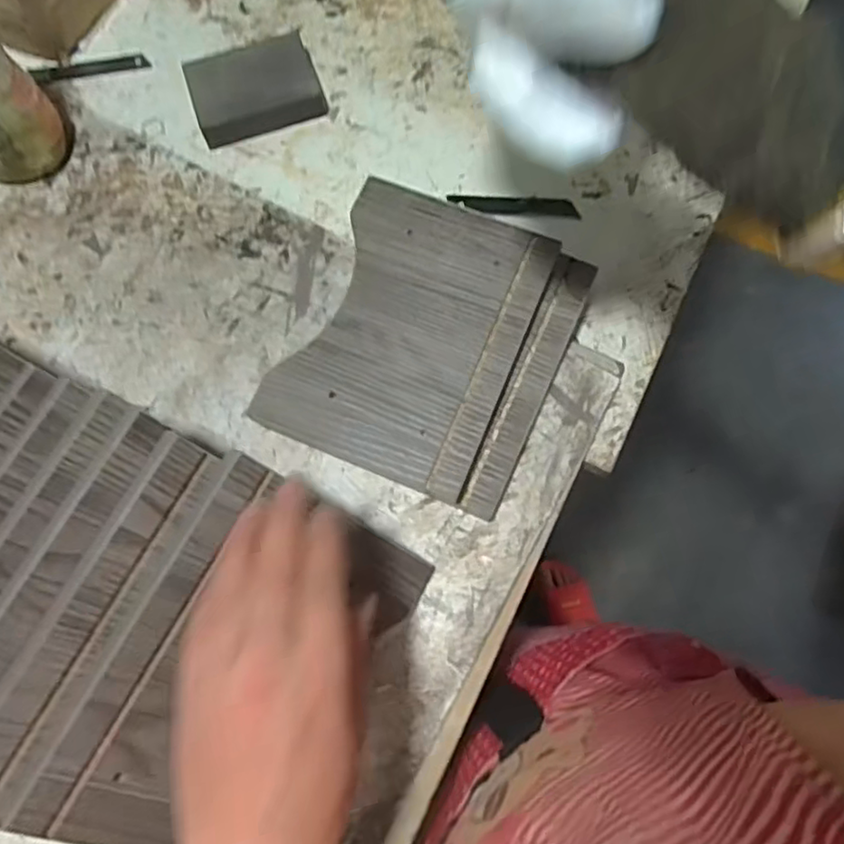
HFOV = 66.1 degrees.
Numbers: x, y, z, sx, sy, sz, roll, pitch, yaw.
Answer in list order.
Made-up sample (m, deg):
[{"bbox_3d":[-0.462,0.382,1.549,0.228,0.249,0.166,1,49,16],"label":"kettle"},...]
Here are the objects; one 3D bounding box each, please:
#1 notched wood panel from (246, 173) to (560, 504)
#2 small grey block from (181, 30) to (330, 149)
[{"bbox_3d":[-0.006,-0.062,0.428,0.141,0.008,0.188,22,76,7],"label":"notched wood panel"},{"bbox_3d":[-0.133,-0.267,0.520,0.099,0.026,0.069,-16,75,-4],"label":"small grey block"}]

